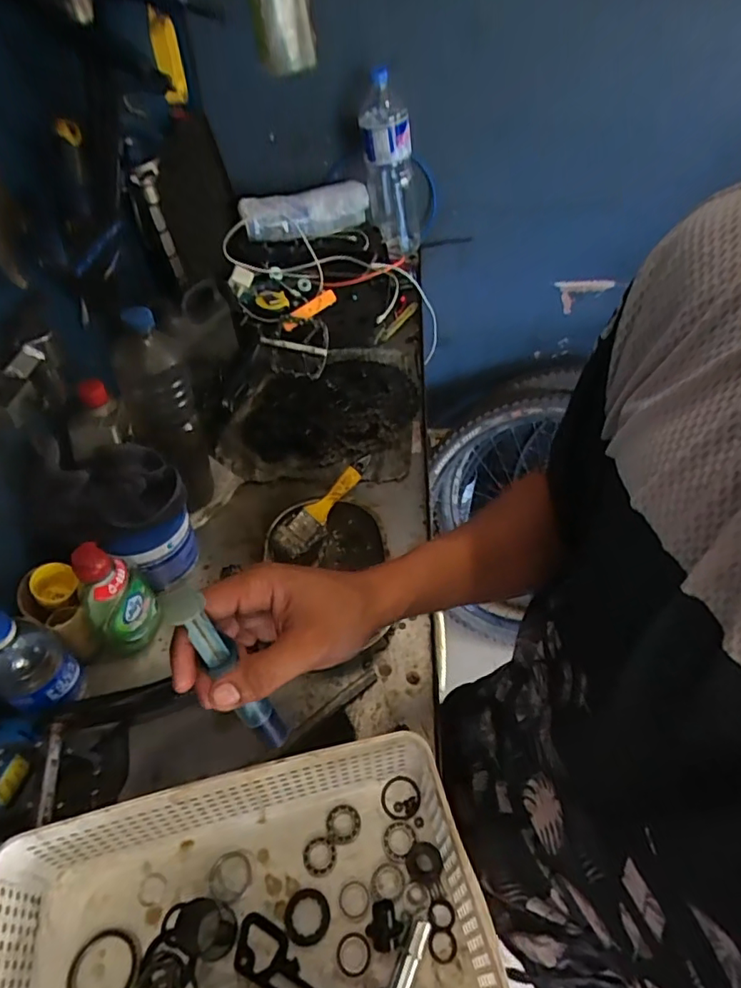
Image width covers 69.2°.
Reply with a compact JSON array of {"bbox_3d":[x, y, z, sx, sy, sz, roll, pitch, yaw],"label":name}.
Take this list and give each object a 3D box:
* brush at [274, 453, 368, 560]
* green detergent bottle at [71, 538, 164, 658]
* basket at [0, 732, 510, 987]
[{"bbox_3d":[-0.054,0.009,0.688,0.040,0.021,0.164,31,69,29],"label":"brush"},{"bbox_3d":[-0.259,0.106,0.543,0.069,0.155,0.046,-35,58,-26],"label":"green detergent bottle"},{"bbox_3d":[-0.084,0.332,0.358,0.324,0.084,0.244,-11,46,-9],"label":"basket"}]

